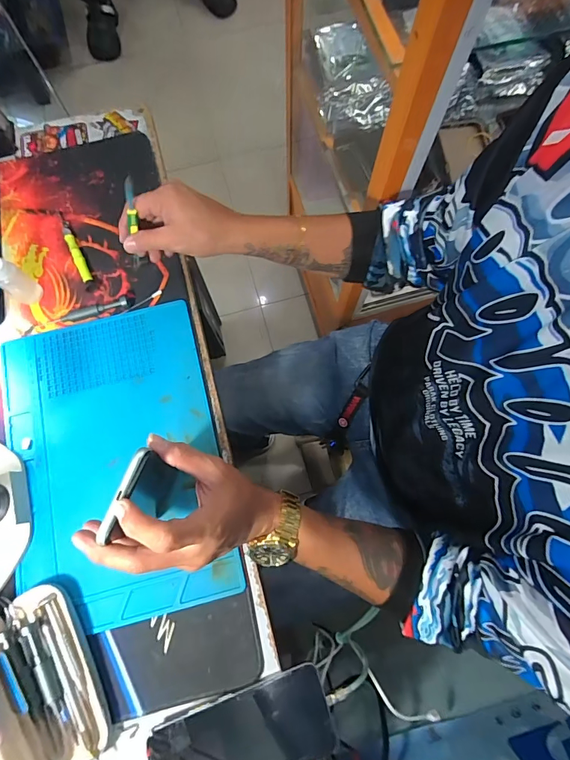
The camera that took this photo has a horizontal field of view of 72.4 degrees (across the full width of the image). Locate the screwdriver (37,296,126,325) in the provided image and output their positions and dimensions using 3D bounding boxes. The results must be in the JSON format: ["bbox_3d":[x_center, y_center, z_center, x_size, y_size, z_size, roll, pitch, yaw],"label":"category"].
[{"bbox_3d":[-0.249,-0.083,0.480,0.111,0.009,0.015,-16,75,-4],"label":"screwdriver"}]

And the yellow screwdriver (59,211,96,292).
[{"bbox_3d":[-0.272,-0.169,0.502,0.014,0.012,0.128,-28,76,-7],"label":"yellow screwdriver"}]

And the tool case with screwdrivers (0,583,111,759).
[{"bbox_3d":[-0.232,0.283,0.352,0.086,0.065,0.160,-26,76,-7],"label":"tool case with screwdrivers"}]

